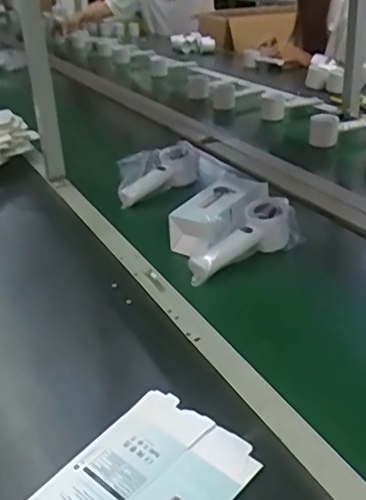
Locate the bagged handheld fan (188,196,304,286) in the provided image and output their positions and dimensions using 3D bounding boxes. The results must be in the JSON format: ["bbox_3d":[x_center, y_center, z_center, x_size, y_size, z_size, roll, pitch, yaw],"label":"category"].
[{"bbox_3d":[0.077,-0.017,0.771,0.170,0.059,0.074,-21,32,-28],"label":"bagged handheld fan"}]

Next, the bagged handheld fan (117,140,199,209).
[{"bbox_3d":[-0.046,-0.137,0.989,0.155,0.063,0.051,-24,33,-31],"label":"bagged handheld fan"}]

